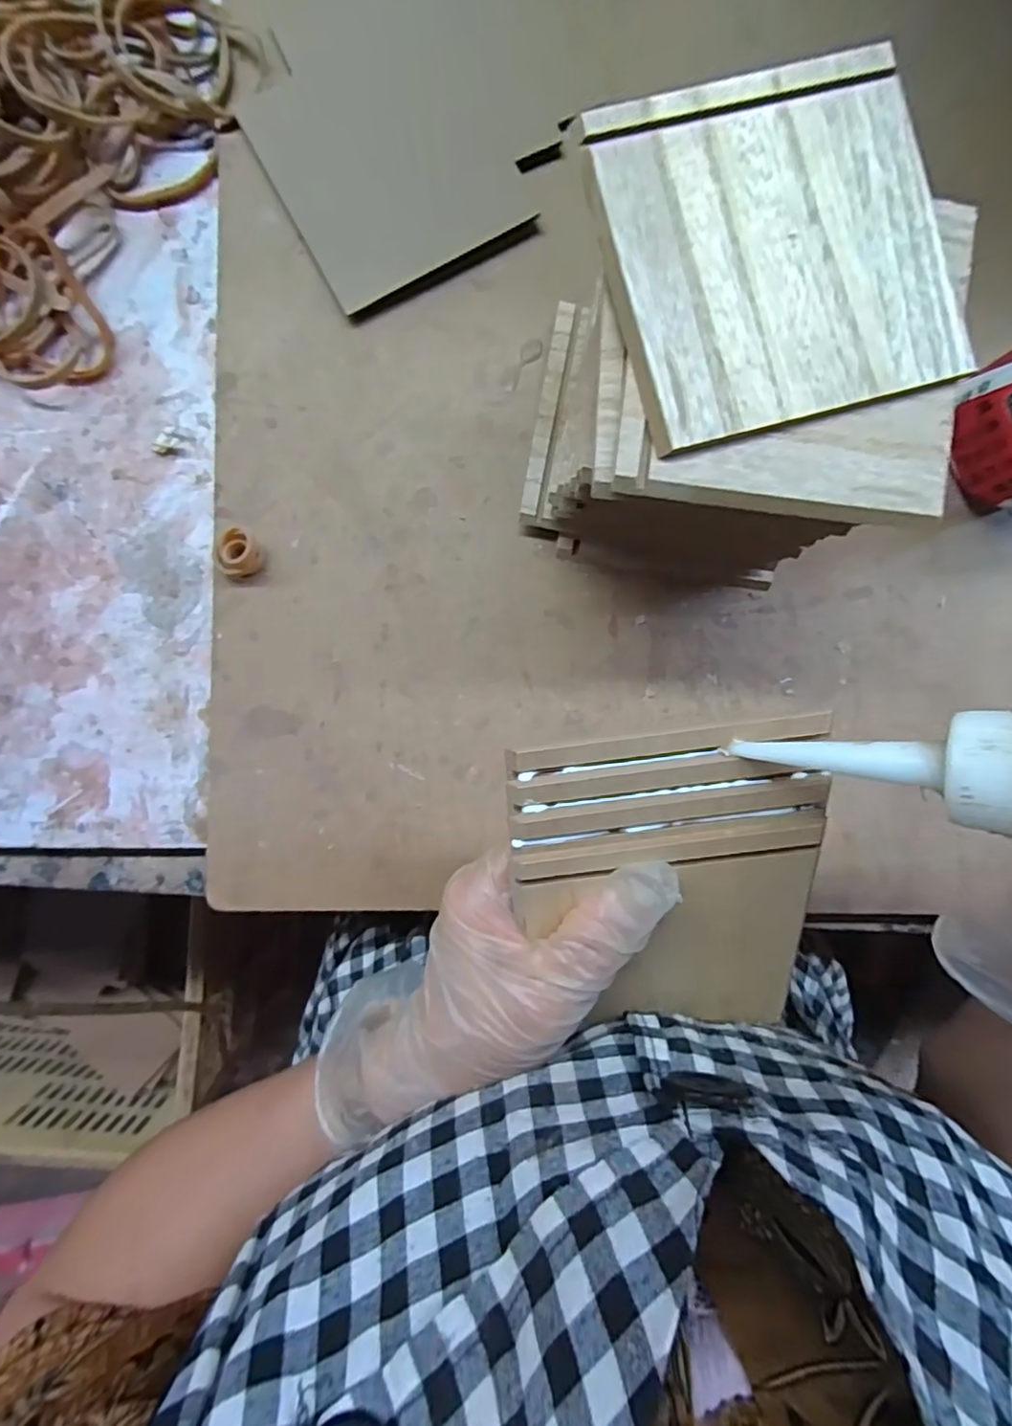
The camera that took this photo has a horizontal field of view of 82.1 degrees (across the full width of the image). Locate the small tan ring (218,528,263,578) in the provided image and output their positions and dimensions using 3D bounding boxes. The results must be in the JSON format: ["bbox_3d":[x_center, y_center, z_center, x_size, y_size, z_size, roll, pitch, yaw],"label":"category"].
[{"bbox_3d":[-0.125,-0.075,0.273,0.017,0.013,0.021,4,91,-2],"label":"small tan ring"}]

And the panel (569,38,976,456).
[{"bbox_3d":[0.085,-0.147,0.184,0.104,0.005,0.106,-15,92,-2],"label":"panel"}]

